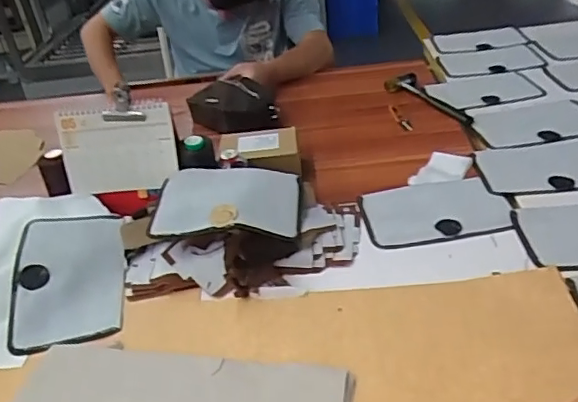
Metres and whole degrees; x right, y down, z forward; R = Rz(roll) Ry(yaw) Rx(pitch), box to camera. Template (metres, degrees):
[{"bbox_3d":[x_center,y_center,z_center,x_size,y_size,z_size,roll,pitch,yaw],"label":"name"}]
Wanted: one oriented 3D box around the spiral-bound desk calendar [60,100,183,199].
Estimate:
[{"bbox_3d":[-0.259,-0.079,0.864,0.169,0.132,0.011,-7,21,0],"label":"spiral-bound desk calendar"}]

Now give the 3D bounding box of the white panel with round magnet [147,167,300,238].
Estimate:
[{"bbox_3d":[-0.088,0.001,0.818,0.208,0.046,0.134,5,45,-5],"label":"white panel with round magnet"}]

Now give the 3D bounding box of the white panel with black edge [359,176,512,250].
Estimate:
[{"bbox_3d":[0.216,0.013,0.848,0.205,0.008,0.140,-8,33,-1],"label":"white panel with black edge"}]

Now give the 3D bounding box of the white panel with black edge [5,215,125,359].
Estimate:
[{"bbox_3d":[-0.301,0.100,0.777,0.139,0.019,0.219,-3,50,-12],"label":"white panel with black edge"}]

